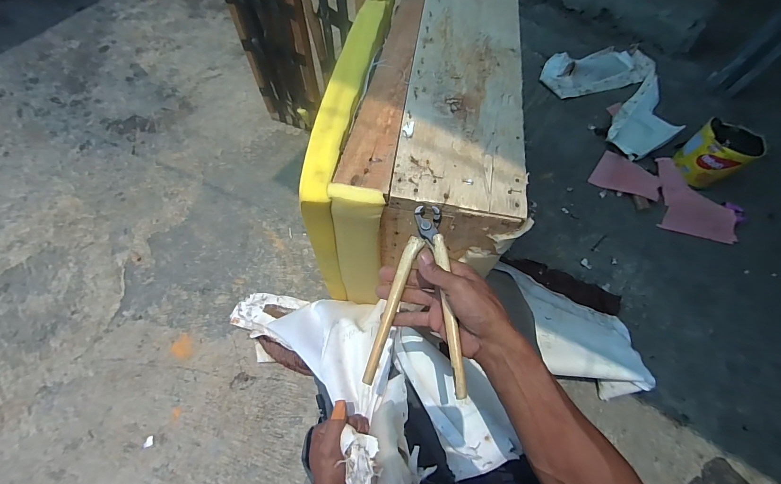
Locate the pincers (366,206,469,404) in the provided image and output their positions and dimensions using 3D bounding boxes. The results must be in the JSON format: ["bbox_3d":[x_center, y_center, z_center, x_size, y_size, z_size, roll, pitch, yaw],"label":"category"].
[{"bbox_3d":[0.037,0.058,0.404,0.101,0.034,0.211,8,71,1],"label":"pincers"}]

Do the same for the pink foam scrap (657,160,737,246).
[{"bbox_3d":[0.945,-0.140,1.072,0.200,0.032,0.267,16,65,4],"label":"pink foam scrap"}]

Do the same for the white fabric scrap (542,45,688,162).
[{"bbox_3d":[0.850,-0.551,1.265,0.445,0.058,0.503,-24,69,-14],"label":"white fabric scrap"}]

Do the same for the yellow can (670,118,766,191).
[{"bbox_3d":[1.000,-0.277,1.070,0.164,0.145,0.160,-27,70,-15],"label":"yellow can"}]

